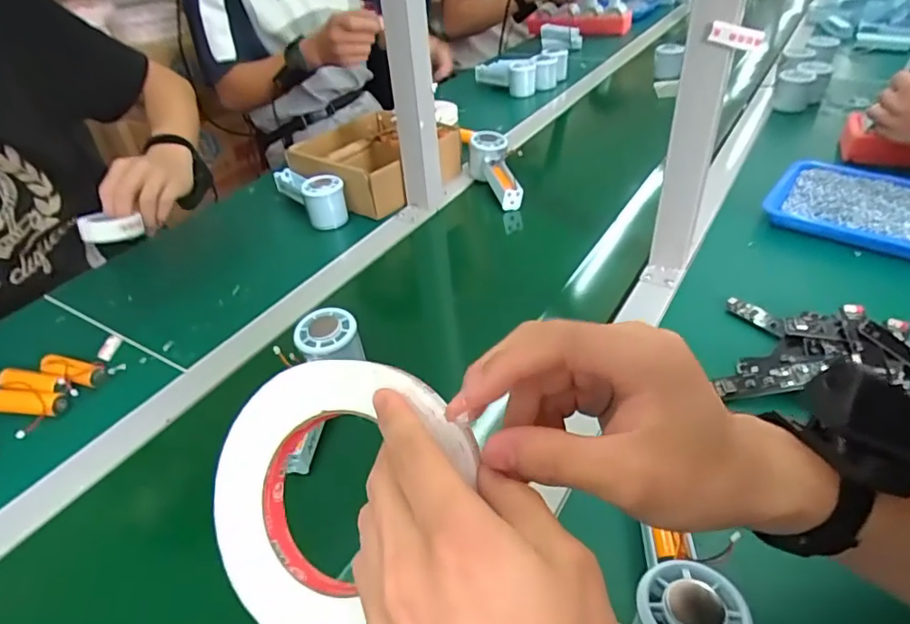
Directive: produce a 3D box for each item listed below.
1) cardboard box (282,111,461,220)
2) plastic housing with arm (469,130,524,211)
[{"bbox_3d":[-0.117,-0.223,0.834,0.172,0.078,0.222,25,47,33],"label":"cardboard box"},{"bbox_3d":[0.065,-0.204,0.818,0.057,0.059,0.150,-14,55,-11],"label":"plastic housing with arm"}]

